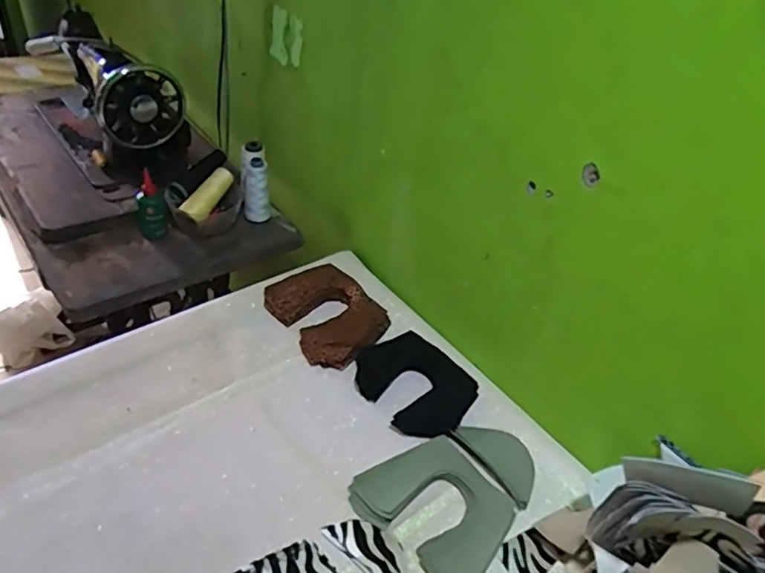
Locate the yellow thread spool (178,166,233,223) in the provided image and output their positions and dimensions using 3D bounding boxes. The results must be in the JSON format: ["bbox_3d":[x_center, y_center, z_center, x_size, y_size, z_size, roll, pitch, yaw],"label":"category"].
[{"bbox_3d":[-0.291,-0.155,0.980,0.035,0.034,0.107,26,66,20],"label":"yellow thread spool"}]

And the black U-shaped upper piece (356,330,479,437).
[{"bbox_3d":[0.046,0.126,0.788,0.133,0.016,0.161,-25,50,-32],"label":"black U-shaped upper piece"}]

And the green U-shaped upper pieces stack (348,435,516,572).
[{"bbox_3d":[0.059,0.240,0.651,0.162,0.019,0.129,33,47,26],"label":"green U-shaped upper pieces stack"}]

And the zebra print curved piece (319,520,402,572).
[{"bbox_3d":[-0.010,0.278,0.610,0.106,0.005,0.044,32,47,26],"label":"zebra print curved piece"}]

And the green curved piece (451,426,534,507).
[{"bbox_3d":[0.146,0.206,0.716,0.070,0.011,0.115,-26,51,-32],"label":"green curved piece"}]

